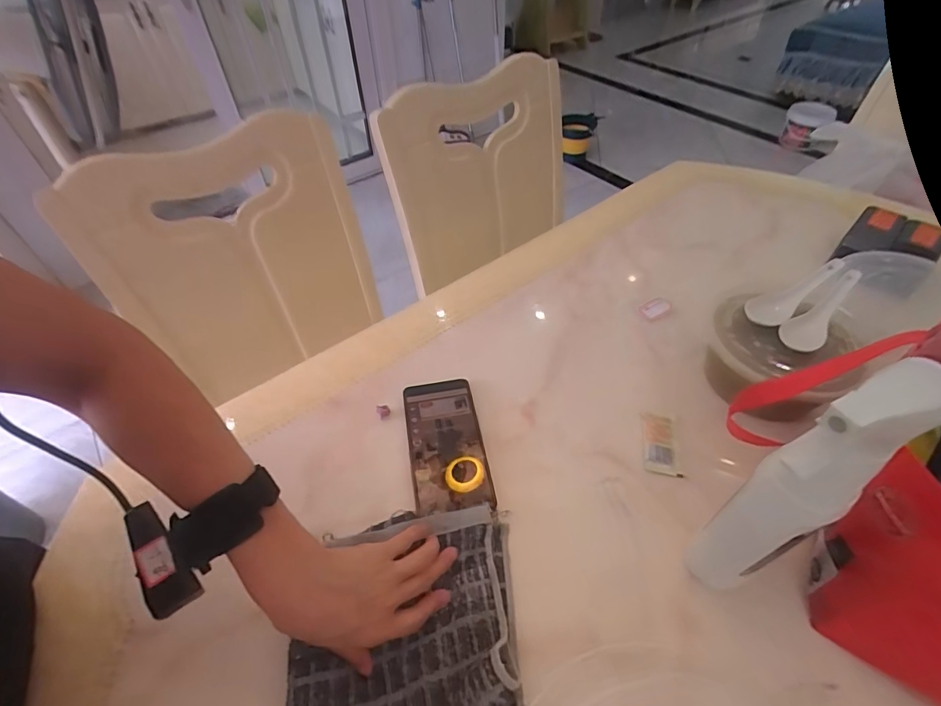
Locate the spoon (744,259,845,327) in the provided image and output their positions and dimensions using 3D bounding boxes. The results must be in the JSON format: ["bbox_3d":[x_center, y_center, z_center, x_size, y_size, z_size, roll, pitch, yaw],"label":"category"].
[{"bbox_3d":[0.358,-0.067,0.512,0.125,0.018,0.040,-29,52,-5],"label":"spoon"}]

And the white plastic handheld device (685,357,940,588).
[{"bbox_3d":[0.205,0.103,0.307,0.069,0.273,0.046,-31,54,-24],"label":"white plastic handheld device"}]

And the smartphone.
[{"bbox_3d":[-0.027,0.094,0.494,0.077,0.014,0.160,-9,48,-7],"label":"smartphone"}]

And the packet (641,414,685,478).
[{"bbox_3d":[0.205,0.099,0.497,0.037,0.008,0.072,6,48,7],"label":"packet"}]

